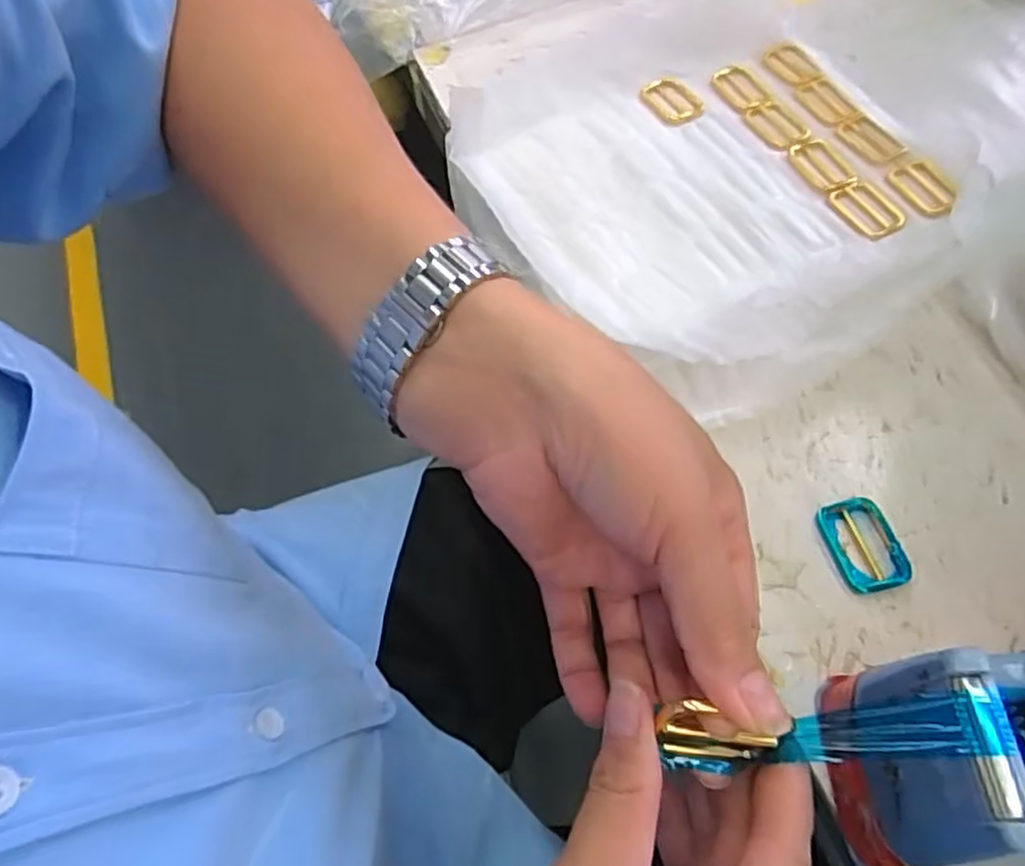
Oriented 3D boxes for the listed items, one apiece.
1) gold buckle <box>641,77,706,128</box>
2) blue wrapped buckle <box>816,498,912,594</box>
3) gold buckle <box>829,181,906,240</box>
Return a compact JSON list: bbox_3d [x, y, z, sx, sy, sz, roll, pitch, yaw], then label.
[{"bbox_3d":[0.115,-0.236,0.497,0.030,0.005,0.050,-24,61,-8],"label":"gold buckle"},{"bbox_3d":[0.165,0.052,0.329,0.031,0.005,0.045,-15,60,-3],"label":"blue wrapped buckle"},{"bbox_3d":[0.221,-0.138,0.433,0.036,0.004,0.045,-30,62,-11],"label":"gold buckle"}]

